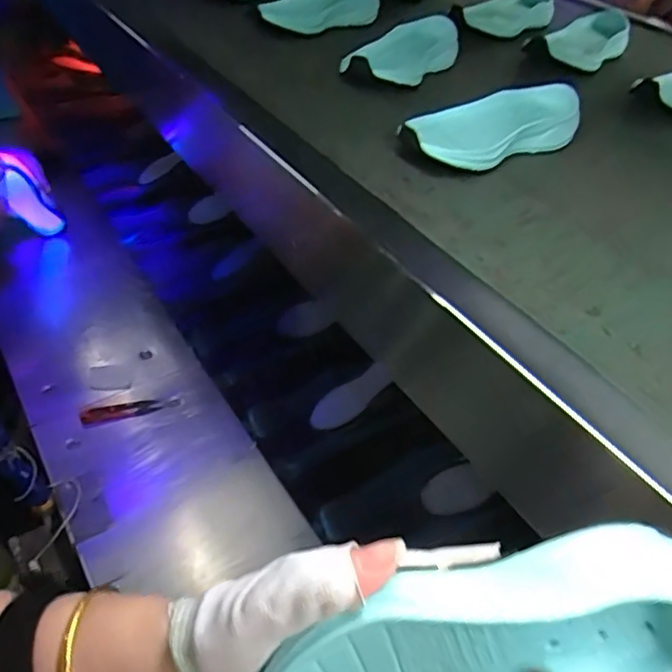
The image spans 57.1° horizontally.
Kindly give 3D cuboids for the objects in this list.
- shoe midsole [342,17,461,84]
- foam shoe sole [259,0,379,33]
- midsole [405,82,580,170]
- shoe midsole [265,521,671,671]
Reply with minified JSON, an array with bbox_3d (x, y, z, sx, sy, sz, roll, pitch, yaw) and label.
[{"bbox_3d":[0.076,-0.312,0.680,0.073,0.035,0.192,28,43,21],"label":"shoe midsole"},{"bbox_3d":[-0.020,-0.417,0.782,0.178,0.036,0.054,-25,50,-35],"label":"foam shoe sole"},{"bbox_3d":[0.136,-0.187,0.552,0.183,0.038,0.075,-16,46,-28],"label":"midsole"},{"bbox_3d":[0.052,0.128,0.251,0.191,0.072,0.044,-23,44,8],"label":"shoe midsole"}]

